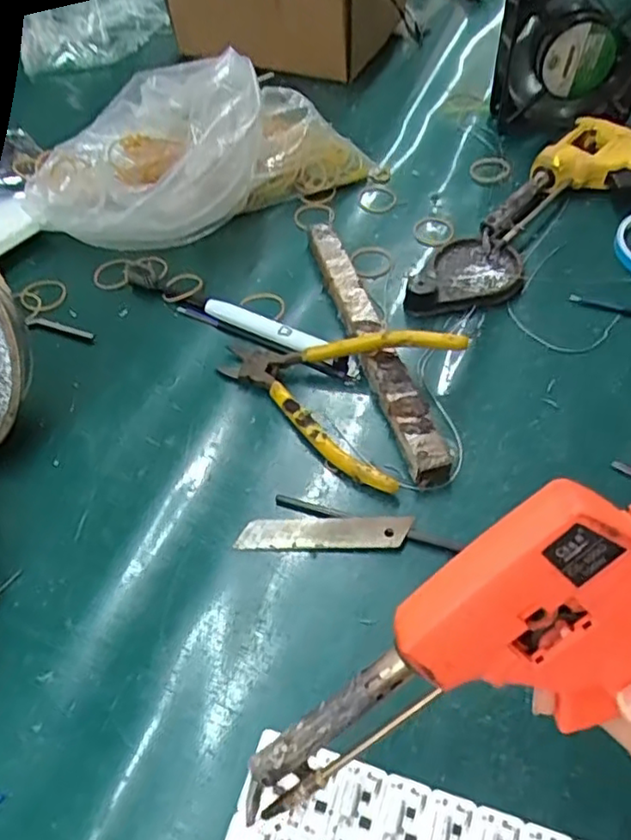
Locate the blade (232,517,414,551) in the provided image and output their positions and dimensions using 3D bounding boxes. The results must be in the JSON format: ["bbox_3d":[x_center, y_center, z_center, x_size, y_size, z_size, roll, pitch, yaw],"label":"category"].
[{"bbox_3d":[0.005,0.062,0.362,0.093,0.004,0.018,-2,65,6],"label":"blade"}]

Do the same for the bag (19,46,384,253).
[{"bbox_3d":[-0.085,-0.201,0.501,0.256,0.107,0.143,0,53,2],"label":"bag"}]

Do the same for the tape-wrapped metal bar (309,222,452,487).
[{"bbox_3d":[0.037,-0.054,0.440,0.024,0.022,0.224,-15,54,-8],"label":"tape-wrapped metal bar"}]

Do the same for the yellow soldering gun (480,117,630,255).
[{"bbox_3d":[0.223,-0.195,0.526,0.206,0.037,0.113,-8,53,-3],"label":"yellow soldering gun"}]

